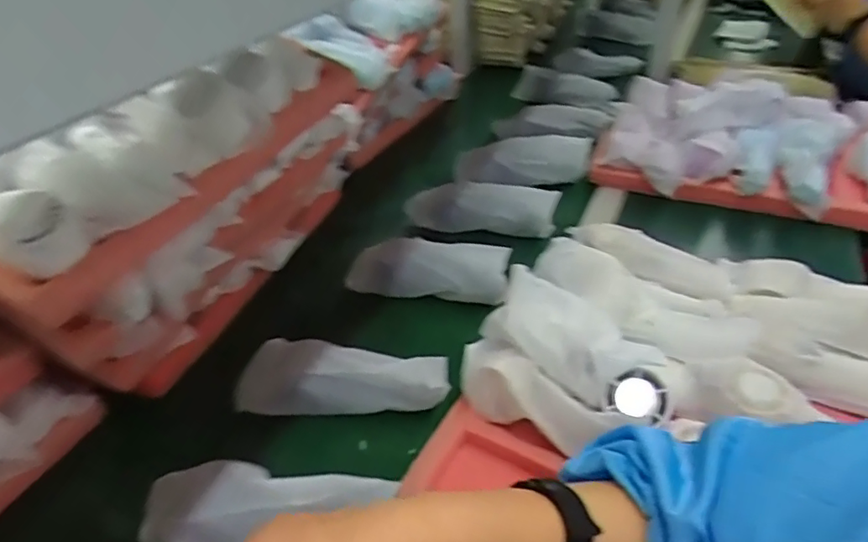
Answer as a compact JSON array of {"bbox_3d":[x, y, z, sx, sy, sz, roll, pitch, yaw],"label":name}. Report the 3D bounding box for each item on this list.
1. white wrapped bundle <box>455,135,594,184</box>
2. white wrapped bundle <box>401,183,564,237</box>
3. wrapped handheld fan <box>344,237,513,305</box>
[{"bbox_3d":[0.136,-0.170,0.867,0.200,0.072,0.057,2,39,9],"label":"white wrapped bundle"},{"bbox_3d":[0.066,-0.087,0.777,0.205,0.066,0.054,9,40,17],"label":"white wrapped bundle"},{"bbox_3d":[-0.005,0.000,0.672,0.195,0.052,0.052,4,39,10],"label":"wrapped handheld fan"}]

